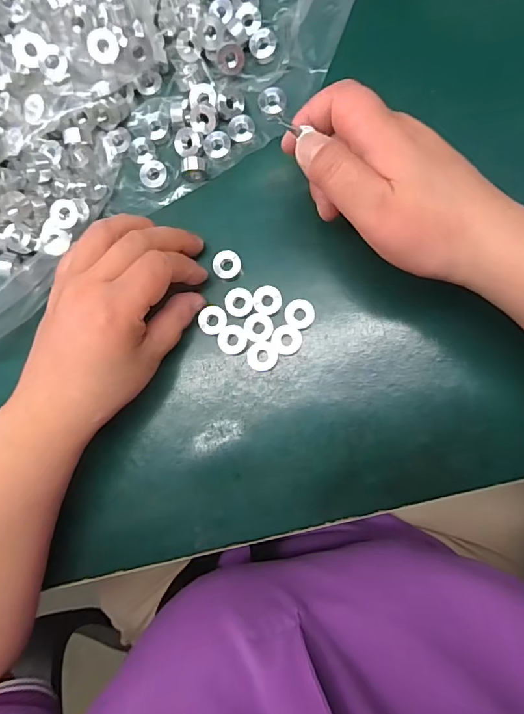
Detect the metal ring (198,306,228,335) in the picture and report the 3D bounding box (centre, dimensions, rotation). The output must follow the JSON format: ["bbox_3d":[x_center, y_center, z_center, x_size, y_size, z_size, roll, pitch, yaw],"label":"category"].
[{"bbox_3d":[-0.031,-0.023,0.285,0.016,0.004,0.018,33,90,6],"label":"metal ring"}]

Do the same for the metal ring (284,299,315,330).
[{"bbox_3d":[0.023,-0.027,0.283,0.018,0.005,0.018,0,86,5],"label":"metal ring"}]

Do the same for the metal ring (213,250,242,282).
[{"bbox_3d":[-0.022,-0.058,0.288,0.018,0.006,0.019,0,86,5],"label":"metal ring"}]

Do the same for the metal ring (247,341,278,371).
[{"bbox_3d":[0.001,0.000,0.284,0.018,0.008,0.017,-6,86,4],"label":"metal ring"}]

